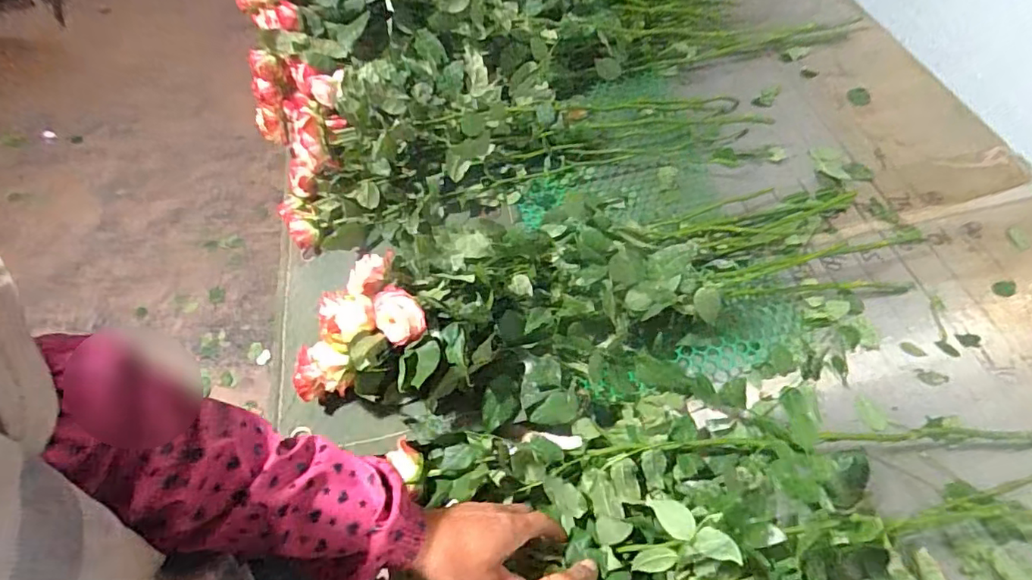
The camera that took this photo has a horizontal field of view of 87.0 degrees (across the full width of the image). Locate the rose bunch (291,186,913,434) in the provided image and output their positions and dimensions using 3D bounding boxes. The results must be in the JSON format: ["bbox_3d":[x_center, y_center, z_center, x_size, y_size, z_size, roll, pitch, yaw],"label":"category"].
[{"bbox_3d":[0.102,0.001,0.635,0.684,0.152,0.229,-15,58,-6],"label":"rose bunch"}]

